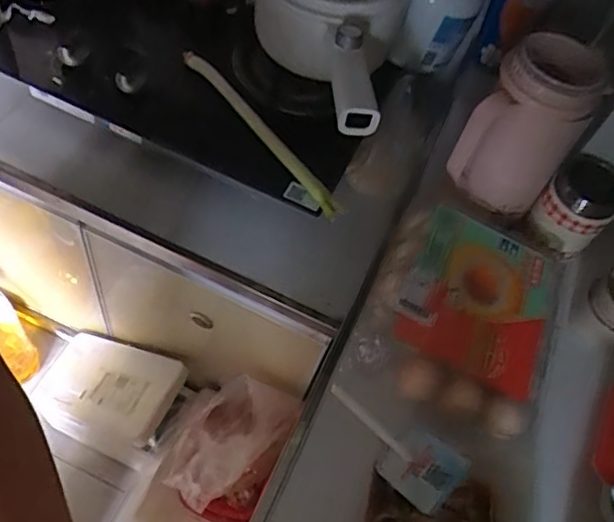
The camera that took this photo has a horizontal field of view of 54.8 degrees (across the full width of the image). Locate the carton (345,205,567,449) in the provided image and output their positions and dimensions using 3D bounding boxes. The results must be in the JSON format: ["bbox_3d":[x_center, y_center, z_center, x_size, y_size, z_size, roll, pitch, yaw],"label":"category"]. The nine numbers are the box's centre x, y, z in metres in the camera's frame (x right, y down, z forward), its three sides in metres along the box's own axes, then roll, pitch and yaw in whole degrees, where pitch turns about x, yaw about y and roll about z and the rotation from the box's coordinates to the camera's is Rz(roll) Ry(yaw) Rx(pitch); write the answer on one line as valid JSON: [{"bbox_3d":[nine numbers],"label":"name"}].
[{"bbox_3d":[0.166,0.051,0.634,0.190,0.066,0.219,21,55,11],"label":"carton"}]

